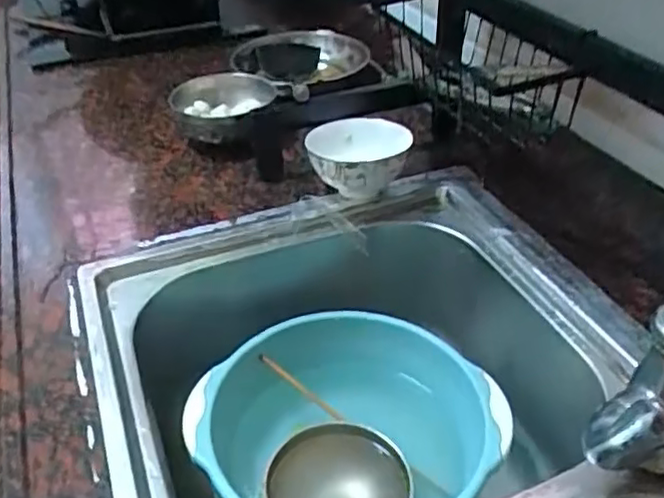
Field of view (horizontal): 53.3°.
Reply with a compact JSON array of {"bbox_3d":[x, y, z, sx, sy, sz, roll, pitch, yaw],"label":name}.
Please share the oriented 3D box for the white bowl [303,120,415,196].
[{"bbox_3d":[0.035,-0.096,0.790,0.117,0.080,0.120,-4,37,-4],"label":"white bowl"}]

